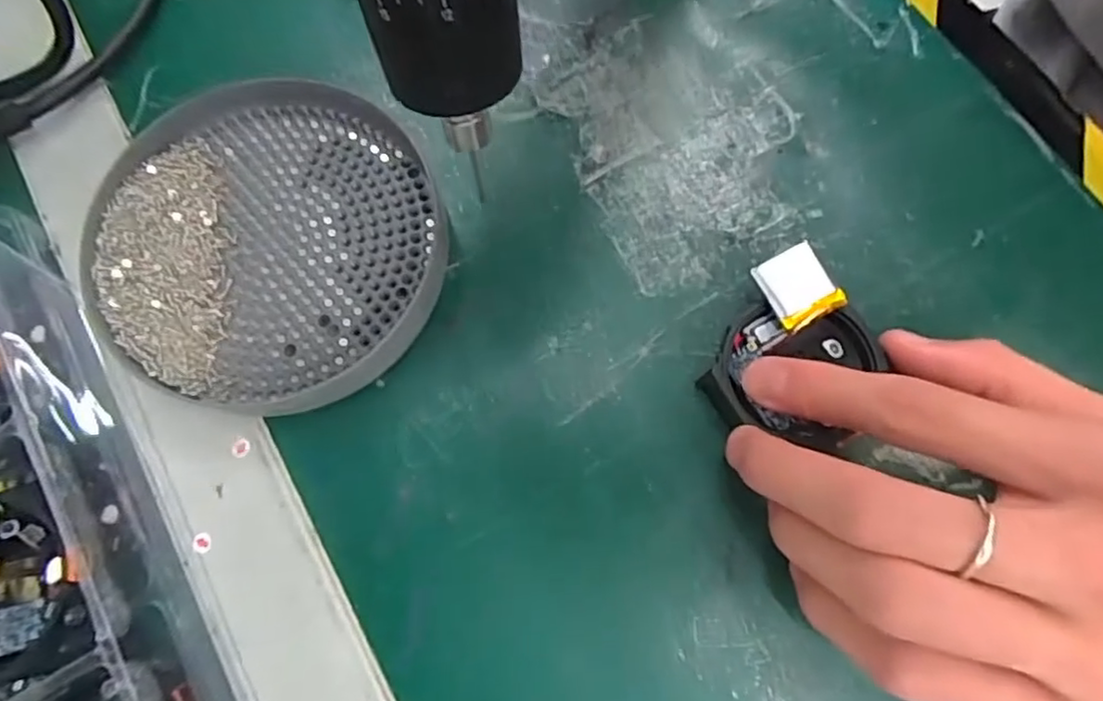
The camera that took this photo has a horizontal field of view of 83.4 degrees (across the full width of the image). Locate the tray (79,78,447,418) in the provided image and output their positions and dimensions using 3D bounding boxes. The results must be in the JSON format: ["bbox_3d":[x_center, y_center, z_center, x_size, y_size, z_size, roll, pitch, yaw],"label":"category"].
[{"bbox_3d":[-0.094,-0.036,0.209,0.111,0.013,0.111,-1,76,3],"label":"tray"}]

